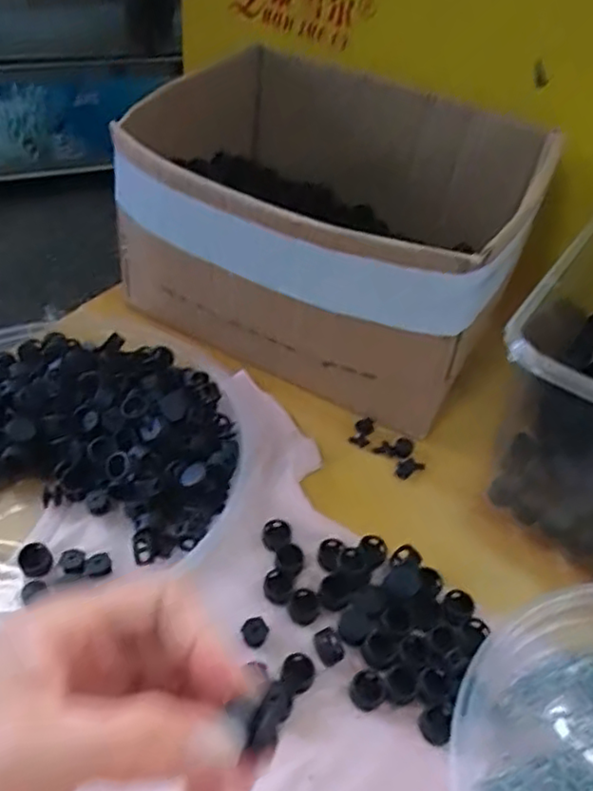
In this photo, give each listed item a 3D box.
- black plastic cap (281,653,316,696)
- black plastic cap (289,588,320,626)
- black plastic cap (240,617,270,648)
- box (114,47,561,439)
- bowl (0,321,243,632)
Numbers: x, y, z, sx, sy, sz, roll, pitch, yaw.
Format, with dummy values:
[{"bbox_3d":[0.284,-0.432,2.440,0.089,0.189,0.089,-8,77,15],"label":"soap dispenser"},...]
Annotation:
[{"bbox_3d":[0.000,0.139,0.319,0.016,0.011,0.017,4,46,-4],"label":"black plastic cap"},{"bbox_3d":[0.004,0.114,0.345,0.016,0.008,0.018,6,46,-2],"label":"black plastic cap"},{"bbox_3d":[-0.022,0.124,0.331,0.014,0.007,0.014,4,46,-4],"label":"black plastic cap"},{"bbox_3d":[0.025,-0.137,0.487,0.263,0.133,0.240,23,48,14],"label":"box"},{"bbox_3d":[-0.158,0.033,0.387,0.227,0.056,0.194,-11,49,-17],"label":"bowl"}]

